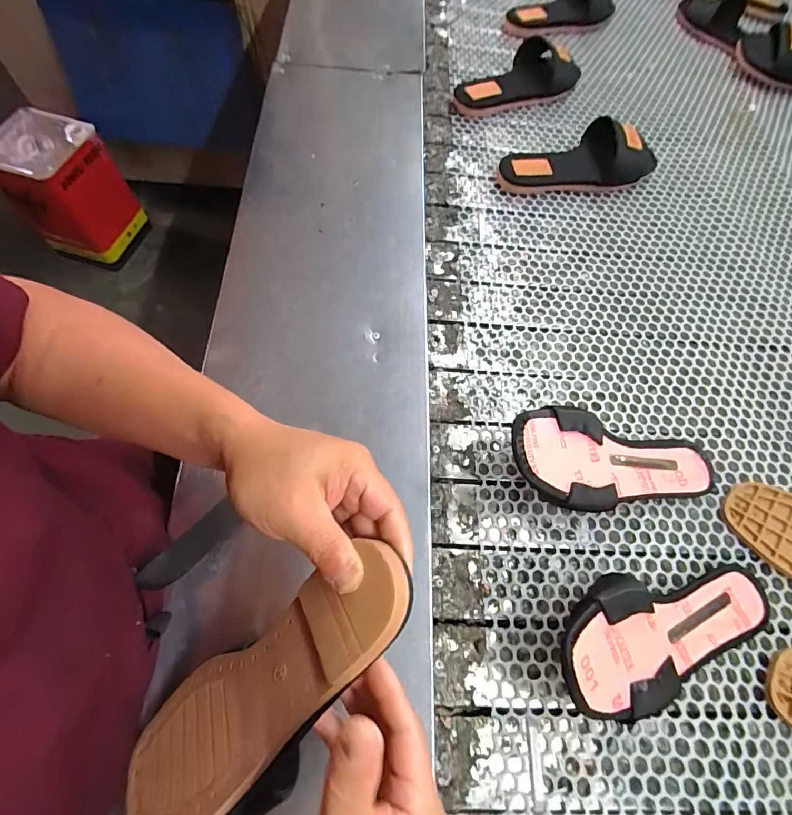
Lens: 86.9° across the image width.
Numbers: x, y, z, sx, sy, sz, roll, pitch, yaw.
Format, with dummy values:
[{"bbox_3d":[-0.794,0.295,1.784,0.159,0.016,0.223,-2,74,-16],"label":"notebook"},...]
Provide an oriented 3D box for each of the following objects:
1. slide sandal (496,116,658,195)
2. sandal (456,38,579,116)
[{"bbox_3d":[0.261,-0.365,0.603,0.219,0.071,0.077,-3,67,-4],"label":"slide sandal"},{"bbox_3d":[0.190,-0.532,0.679,0.206,0.058,0.090,-30,71,-15],"label":"sandal"}]

